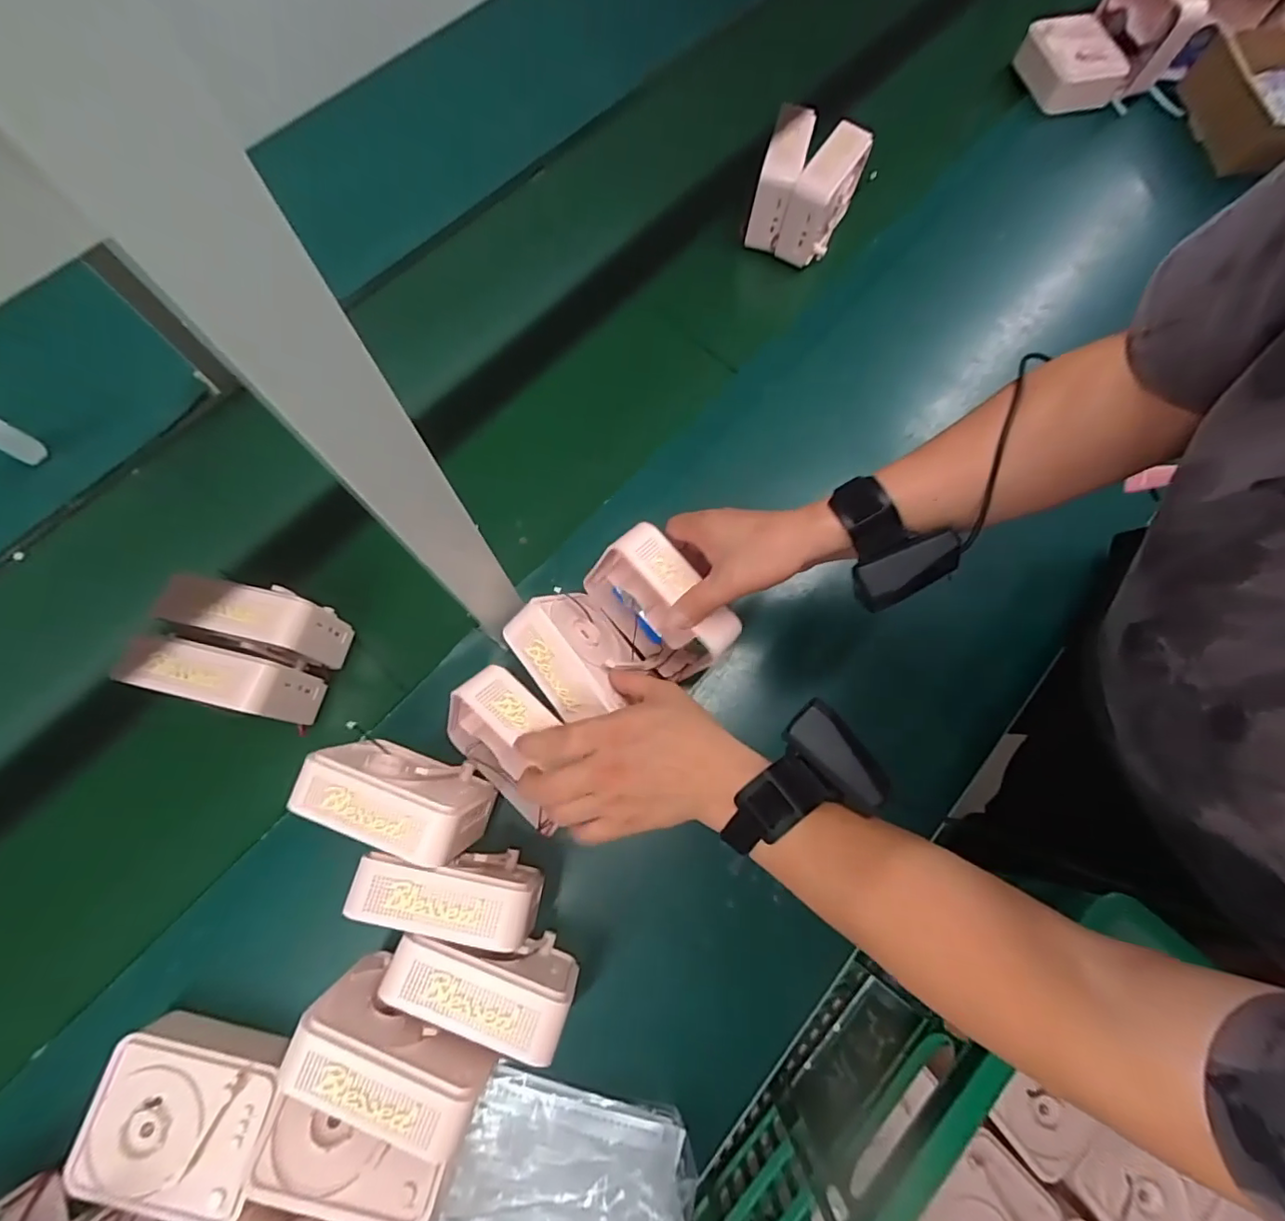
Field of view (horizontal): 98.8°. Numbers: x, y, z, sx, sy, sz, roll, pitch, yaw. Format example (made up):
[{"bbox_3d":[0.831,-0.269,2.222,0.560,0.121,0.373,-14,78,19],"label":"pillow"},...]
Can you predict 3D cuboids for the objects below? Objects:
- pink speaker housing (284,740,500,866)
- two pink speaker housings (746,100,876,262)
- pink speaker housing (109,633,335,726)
[{"bbox_3d":[-0.188,0.145,0.431,0.120,0.091,0.064,17,74,3],"label":"pink speaker housing"},{"bbox_3d":[0.194,-0.497,0.651,0.108,0.093,0.114,19,74,4],"label":"two pink speaker housings"},{"bbox_3d":[-0.354,0.054,0.473,0.123,0.083,0.053,14,74,2],"label":"pink speaker housing"}]

